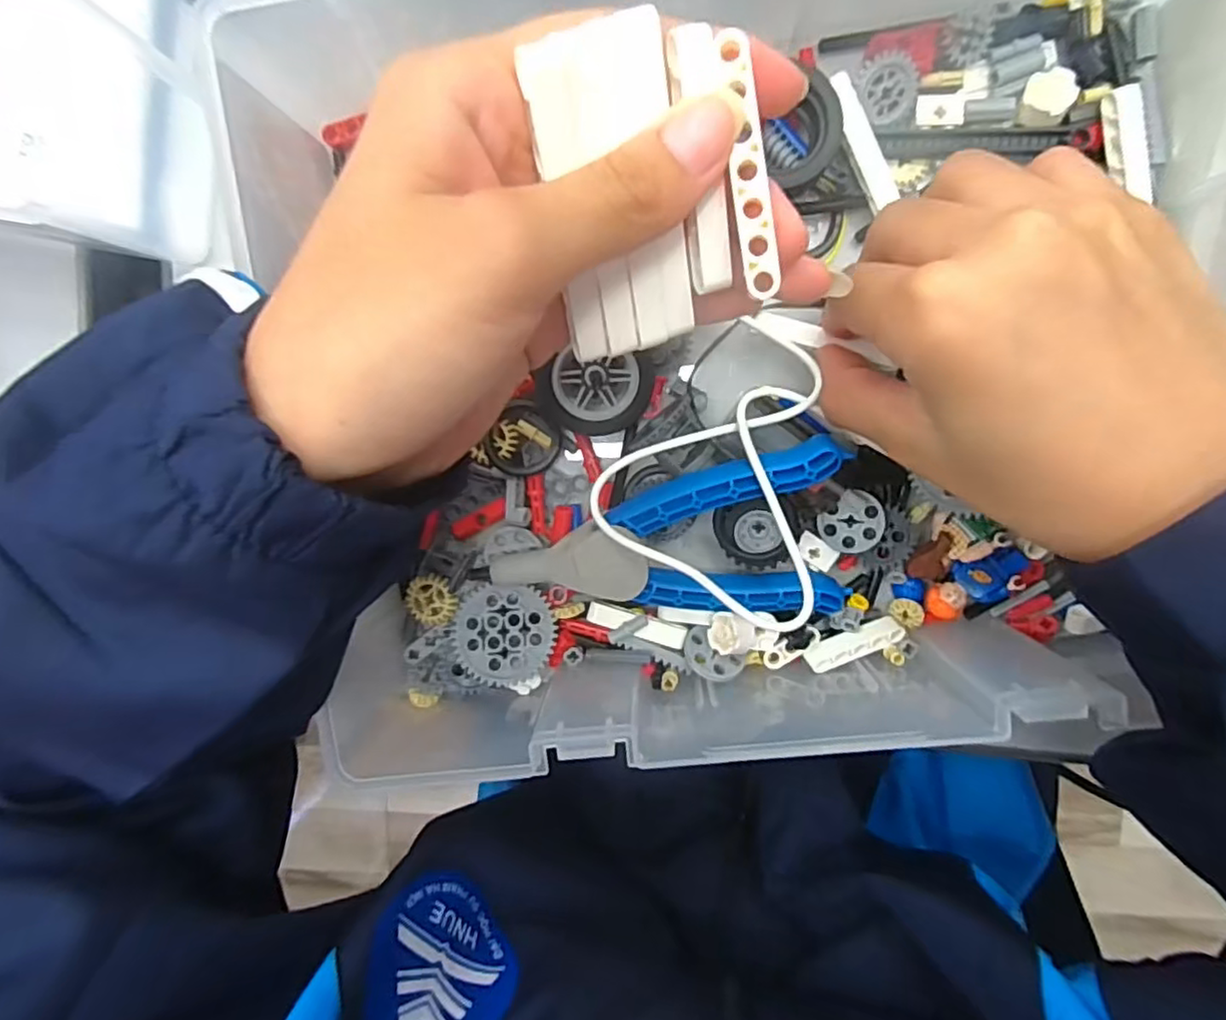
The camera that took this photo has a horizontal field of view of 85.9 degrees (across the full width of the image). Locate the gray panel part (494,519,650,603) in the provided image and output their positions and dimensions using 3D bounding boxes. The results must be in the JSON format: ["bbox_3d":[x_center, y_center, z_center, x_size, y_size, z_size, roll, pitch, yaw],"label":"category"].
[{"bbox_3d":[-0.015,0.017,0.242,0.056,0.008,0.031,9,119,1],"label":"gray panel part"}]

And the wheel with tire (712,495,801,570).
[{"bbox_3d":[0.055,0.009,0.249,0.030,0.011,0.027,-15,96,6],"label":"wheel with tire"}]

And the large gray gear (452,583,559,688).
[{"bbox_3d":[-0.042,0.048,0.254,0.038,0.005,0.038,0,78,-1],"label":"large gray gear"}]

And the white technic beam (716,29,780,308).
[{"bbox_3d":[0.030,-0.076,0.147,0.008,0.004,0.055,-9,104,6],"label":"white technic beam"}]

